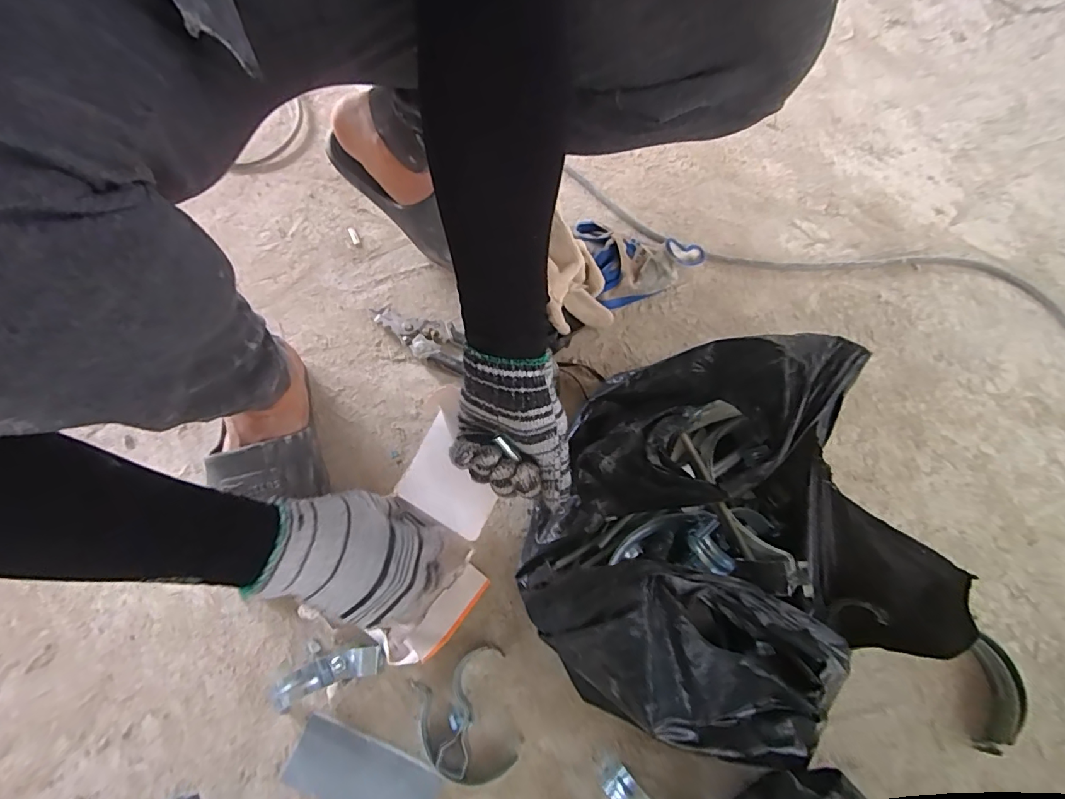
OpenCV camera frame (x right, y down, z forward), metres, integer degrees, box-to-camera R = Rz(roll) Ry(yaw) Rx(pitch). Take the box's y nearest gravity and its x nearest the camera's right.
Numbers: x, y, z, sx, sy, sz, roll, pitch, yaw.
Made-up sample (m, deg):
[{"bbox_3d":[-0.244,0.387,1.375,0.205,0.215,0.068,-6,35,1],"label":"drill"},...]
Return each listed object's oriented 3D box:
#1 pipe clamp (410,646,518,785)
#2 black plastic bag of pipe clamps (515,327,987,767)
[{"bbox_3d":[-0.057,0.286,0.442,0.082,0.021,0.098,-21,68,-8],"label":"pipe clamp"},{"bbox_3d":[0.170,0.116,0.402,0.328,0.164,0.299,14,68,6],"label":"black plastic bag of pipe clamps"}]

